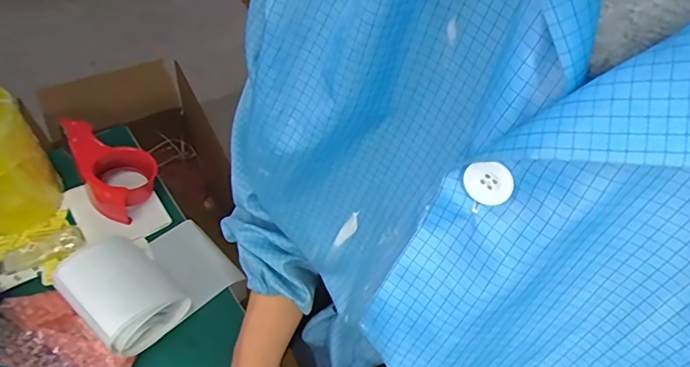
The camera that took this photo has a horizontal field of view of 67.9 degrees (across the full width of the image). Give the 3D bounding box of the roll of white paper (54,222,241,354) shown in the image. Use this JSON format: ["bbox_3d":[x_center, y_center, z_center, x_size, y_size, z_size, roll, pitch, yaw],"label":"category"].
[{"bbox_3d":[-0.226,0.102,0.600,0.127,0.112,0.174,36,58,20],"label":"roll of white paper"}]

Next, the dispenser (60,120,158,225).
[{"bbox_3d":[-0.314,-0.030,0.693,0.092,0.055,0.172,-25,60,-22],"label":"dispenser"}]

